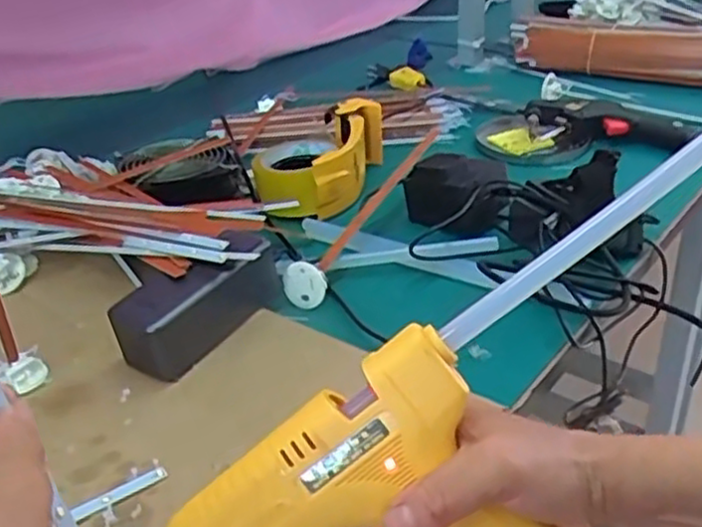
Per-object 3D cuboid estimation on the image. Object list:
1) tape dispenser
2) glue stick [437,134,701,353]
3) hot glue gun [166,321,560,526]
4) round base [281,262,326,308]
[{"bbox_3d":[-0.039,-0.110,0.782,0.099,0.063,0.210,6,30,14],"label":"tape dispenser"},{"bbox_3d":[0.111,-0.017,0.329,0.170,0.011,0.009,-36,35,-3],"label":"glue stick"},{"bbox_3d":[0.024,0.095,0.334,0.217,0.128,0.039,7,6,2],"label":"hot glue gun"},{"bbox_3d":[-0.038,0.017,0.604,0.039,0.037,0.007,42,23,13],"label":"round base"}]

